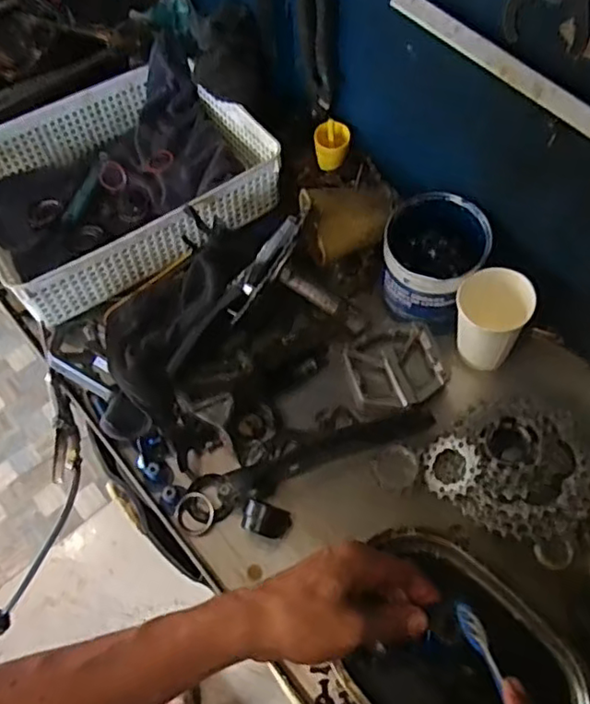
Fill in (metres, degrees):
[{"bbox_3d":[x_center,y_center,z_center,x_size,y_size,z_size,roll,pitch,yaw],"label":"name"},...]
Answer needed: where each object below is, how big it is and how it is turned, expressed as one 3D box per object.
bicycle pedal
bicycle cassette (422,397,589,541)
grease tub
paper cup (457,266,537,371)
[{"bbox_3d":[0.104,0.017,0.659,0.095,0.017,0.094,-1,61,2],"label":"bicycle pedal"},{"bbox_3d":[0.208,0.103,0.581,0.148,0.036,0.133,34,68,20],"label":"bicycle cassette"},{"bbox_3d":[0.143,-0.099,0.655,0.104,0.093,0.112,-1,61,2],"label":"grease tub"},{"bbox_3d":[0.191,-0.031,0.618,0.069,0.095,0.062,16,63,12],"label":"paper cup"}]

